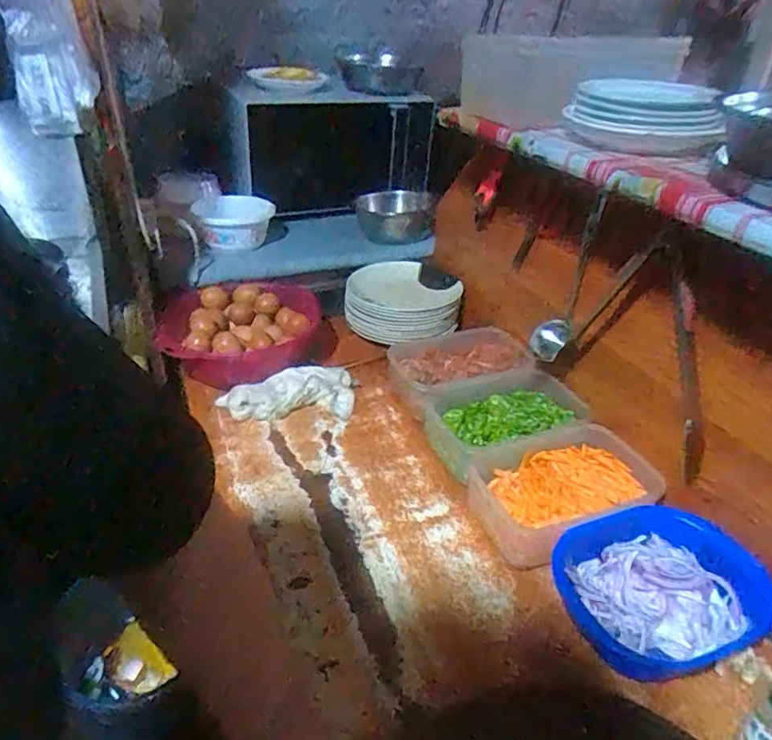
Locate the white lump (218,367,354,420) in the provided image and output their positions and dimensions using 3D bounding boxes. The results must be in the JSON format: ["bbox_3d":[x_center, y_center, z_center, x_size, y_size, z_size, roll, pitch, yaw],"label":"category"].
[{"bbox_3d":[-0.164,0.040,0.953,0.221,0.047,0.095,-2,33,-9],"label":"white lump"}]

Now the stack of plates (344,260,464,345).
[{"bbox_3d":[0.035,-0.135,1.153,0.231,0.089,0.209,11,33,10],"label":"stack of plates"}]

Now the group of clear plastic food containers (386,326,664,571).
[{"bbox_3d":[0.178,0.064,0.871,0.237,0.085,0.461,-11,36,-22],"label":"group of clear plastic food containers"}]

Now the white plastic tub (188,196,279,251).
[{"bbox_3d":[-0.318,-0.314,1.209,0.163,0.071,0.142,-9,35,-19],"label":"white plastic tub"}]

